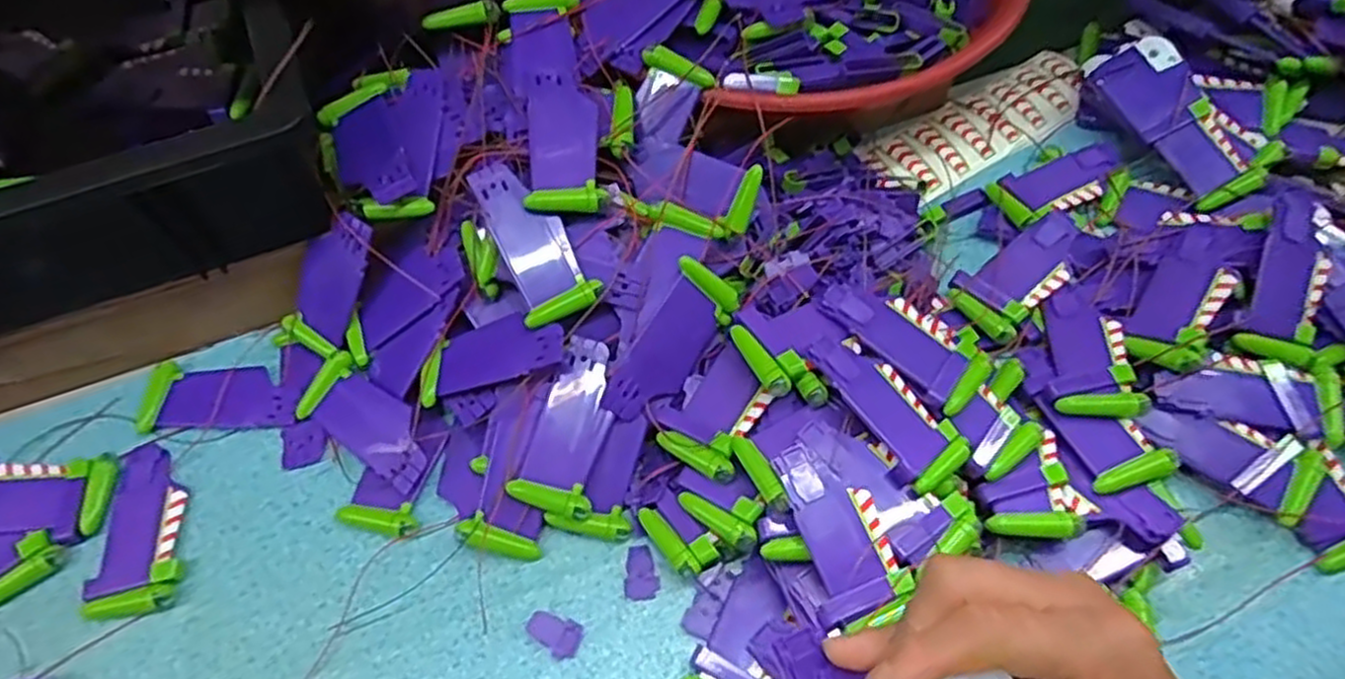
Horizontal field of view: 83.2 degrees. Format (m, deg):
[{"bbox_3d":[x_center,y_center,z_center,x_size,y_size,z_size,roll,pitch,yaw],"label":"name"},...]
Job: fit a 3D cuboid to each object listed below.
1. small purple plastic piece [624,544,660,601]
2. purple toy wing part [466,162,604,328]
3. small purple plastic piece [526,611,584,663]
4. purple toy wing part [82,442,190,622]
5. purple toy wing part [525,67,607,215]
[{"bbox_3d":[-0.016,0.118,0.384,0.017,0.004,0.026,-8,62,-4],"label":"small purple plastic piece"},{"bbox_3d":[-0.076,-0.052,0.397,0.039,0.008,0.091,-30,85,-15],"label":"purple toy wing part"},{"bbox_3d":[-0.058,0.143,0.368,0.026,0.005,0.018,22,64,11],"label":"small purple plastic piece"},{"bbox_3d":[-0.275,0.096,0.394,0.043,0.008,0.090,-7,62,-4],"label":"purple toy wing part"},{"bbox_3d":[-0.059,-0.107,0.406,0.039,0.006,0.084,-7,75,-4],"label":"purple toy wing part"}]

